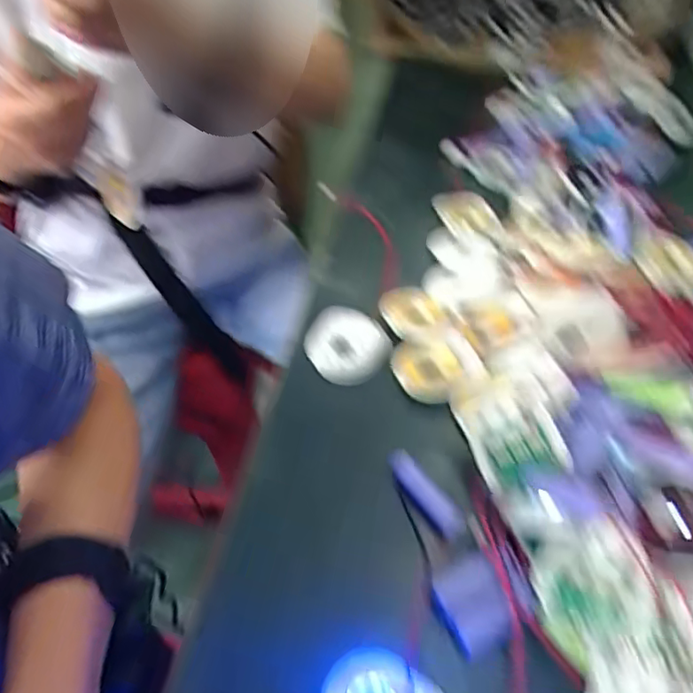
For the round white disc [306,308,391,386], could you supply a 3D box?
[{"bbox_3d":[0.001,-0.002,0.414,0.061,0.009,0.060,-1,48,1],"label":"round white disc"}]

